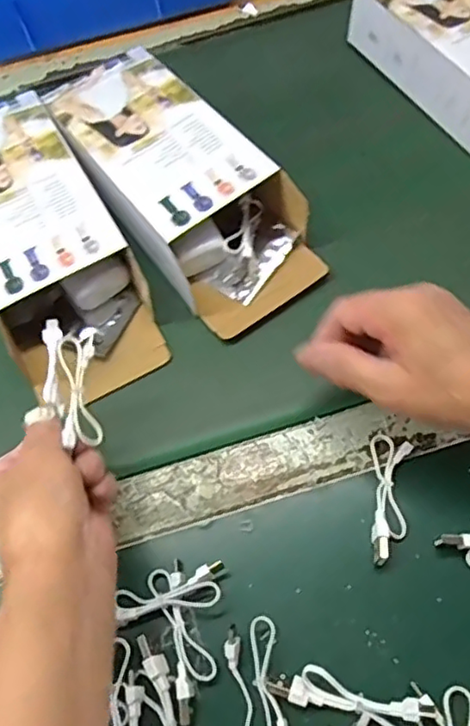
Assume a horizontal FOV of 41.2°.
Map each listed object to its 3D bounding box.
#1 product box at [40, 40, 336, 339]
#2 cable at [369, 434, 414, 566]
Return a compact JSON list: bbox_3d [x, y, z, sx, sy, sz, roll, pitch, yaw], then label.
[{"bbox_3d":[-0.045,-0.143,0.472,0.105,0.045,0.259,-36,72,-10],"label":"product box"},{"bbox_3d":[0.089,0.077,0.363,0.024,0.017,0.077,10,57,7],"label":"cable"}]

